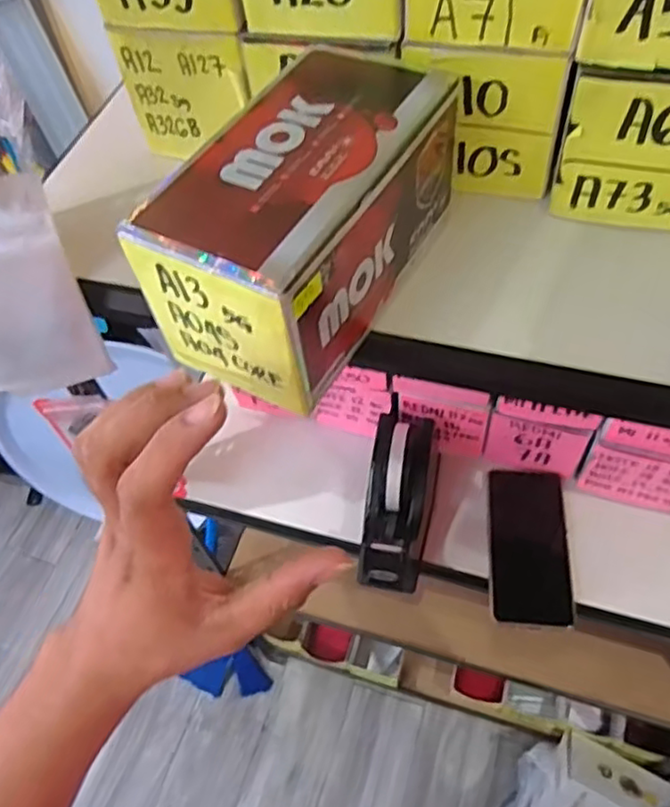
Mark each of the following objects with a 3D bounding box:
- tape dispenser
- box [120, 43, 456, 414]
[{"bbox_3d":[0.063,0.085,0.653,0.068,0.102,0.175,9,57,11],"label":"tape dispenser"},{"bbox_3d":[-0.014,-0.102,0.362,0.096,0.089,0.178,25,62,20],"label":"box"}]

